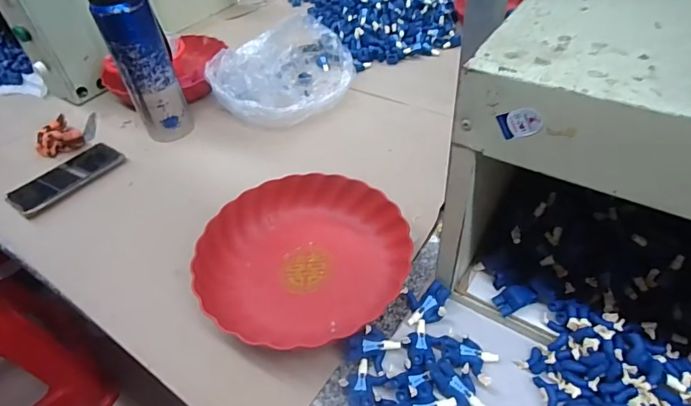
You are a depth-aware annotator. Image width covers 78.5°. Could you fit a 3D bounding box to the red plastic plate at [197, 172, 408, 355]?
[{"bbox_3d":[-0.048,0.064,0.505,0.236,0.050,0.225,-3,45,3],"label":"red plastic plate"}]

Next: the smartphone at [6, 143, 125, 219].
[{"bbox_3d":[-0.445,-0.041,0.675,0.083,0.016,0.162,26,53,27],"label":"smartphone"}]

